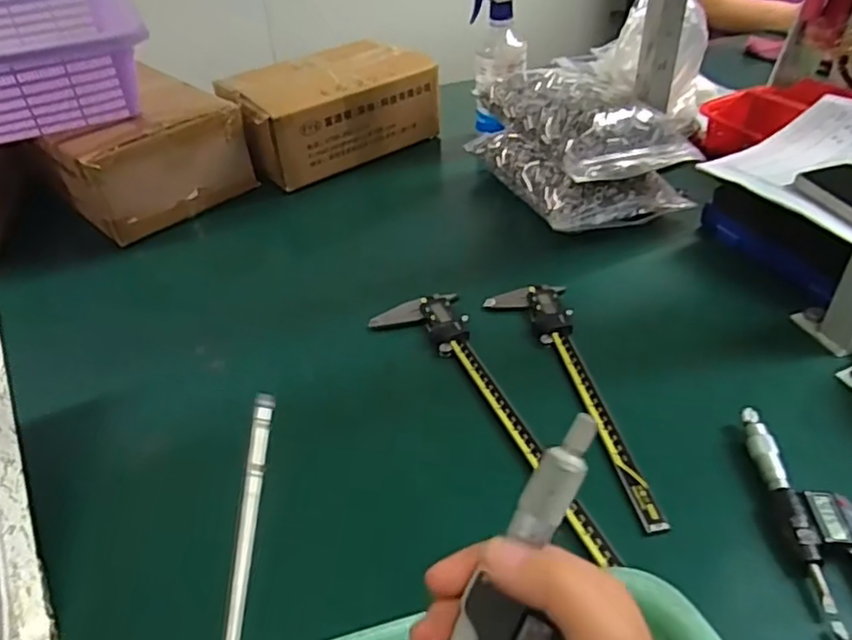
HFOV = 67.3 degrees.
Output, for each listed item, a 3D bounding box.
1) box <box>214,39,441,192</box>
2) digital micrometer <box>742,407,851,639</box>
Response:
[{"bbox_3d":[-0.137,-0.295,0.894,0.274,0.108,0.165,-28,45,-27],"label":"box"},{"bbox_3d":[0.257,0.131,0.415,0.050,0.026,0.174,-2,39,2],"label":"digital micrometer"}]

